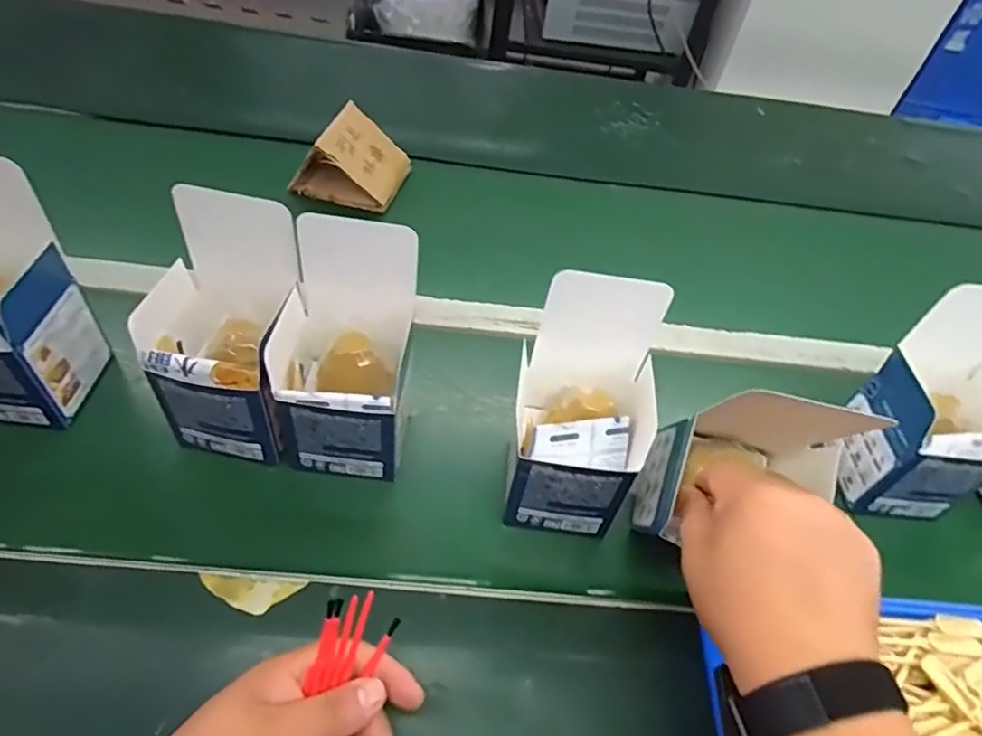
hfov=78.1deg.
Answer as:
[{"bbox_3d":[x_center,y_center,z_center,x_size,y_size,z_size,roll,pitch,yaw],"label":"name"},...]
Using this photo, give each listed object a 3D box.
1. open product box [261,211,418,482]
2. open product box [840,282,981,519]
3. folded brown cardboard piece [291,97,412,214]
[{"bbox_3d":[-0.105,-0.009,0.441,0.096,0.176,0.102,8,48,1],"label":"open product box"},{"bbox_3d":[0.352,0.036,0.468,0.105,0.168,0.094,2,50,-3],"label":"open product box"},{"bbox_3d":[-0.162,-0.247,0.708,0.110,0.086,0.097,14,51,7],"label":"folded brown cardboard piece"}]

